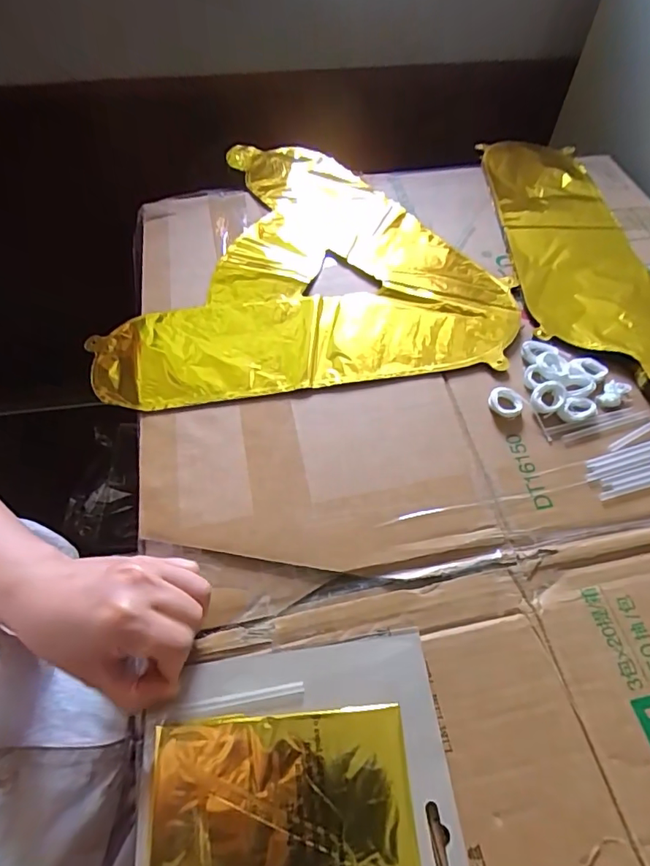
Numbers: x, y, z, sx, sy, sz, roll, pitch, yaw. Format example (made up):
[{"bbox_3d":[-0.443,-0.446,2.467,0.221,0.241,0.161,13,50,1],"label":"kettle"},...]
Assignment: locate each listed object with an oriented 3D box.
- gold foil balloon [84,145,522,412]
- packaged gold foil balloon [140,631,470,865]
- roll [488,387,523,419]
[{"bbox_3d":[-0.032,-0.195,0.521,0.369,0.011,0.381,-7,57,-5],"label":"gold foil balloon"},{"bbox_3d":[-0.011,0.212,0.251,0.160,0.015,0.193,-6,57,-4],"label":"packaged gold foil balloon"},{"bbox_3d":[0.142,-0.024,0.398,0.027,0.007,0.024,33,62,19],"label":"roll"}]

